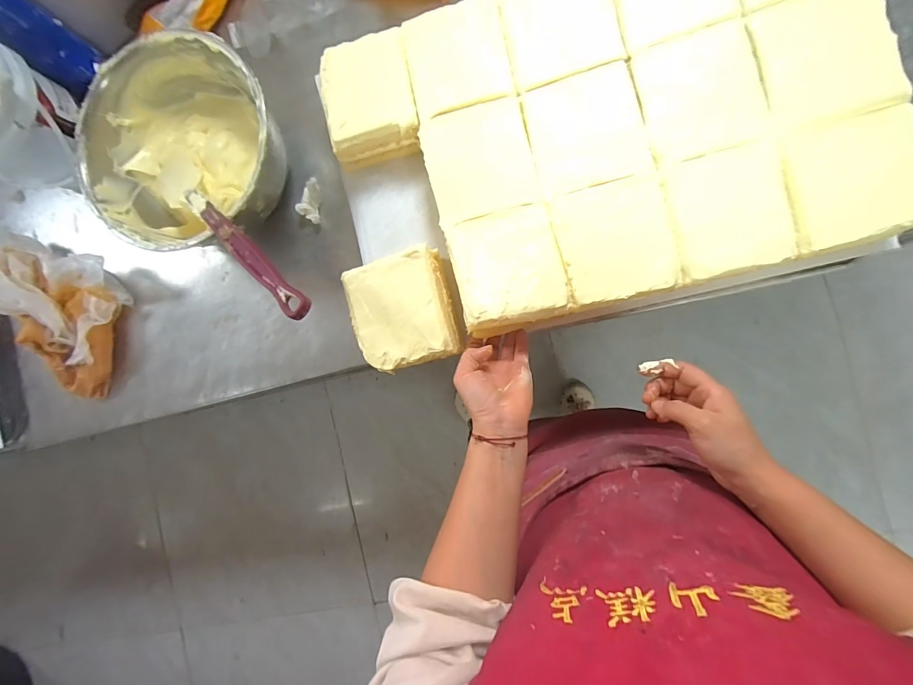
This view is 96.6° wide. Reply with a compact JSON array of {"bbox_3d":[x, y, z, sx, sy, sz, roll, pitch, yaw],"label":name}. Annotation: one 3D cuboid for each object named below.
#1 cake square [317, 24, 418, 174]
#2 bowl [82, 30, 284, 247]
[{"bbox_3d":[-0.105,-0.294,0.496,0.112,0.045,0.128,-10,89,9],"label":"cake square"},{"bbox_3d":[-0.345,-0.250,0.551,0.252,0.112,0.247,0,91,9],"label":"bowl"}]

